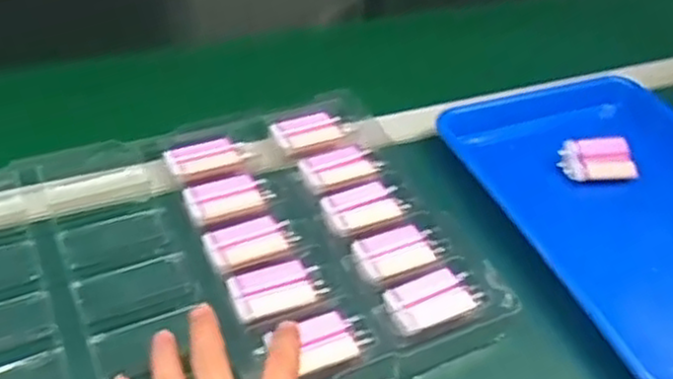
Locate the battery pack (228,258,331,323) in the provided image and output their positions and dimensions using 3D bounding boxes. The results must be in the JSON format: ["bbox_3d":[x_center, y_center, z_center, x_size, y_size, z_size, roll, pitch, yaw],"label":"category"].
[{"bbox_3d":[-0.044,0.072,0.530,0.067,0.006,0.041,-14,47,-21],"label":"battery pack"}]

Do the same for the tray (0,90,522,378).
[{"bbox_3d":[-0.105,0.056,0.550,0.405,0.034,0.290,-16,48,-23],"label":"tray"}]

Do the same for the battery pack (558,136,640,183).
[{"bbox_3d":[0.244,-0.029,0.666,0.072,0.024,0.035,-5,44,-14],"label":"battery pack"}]

